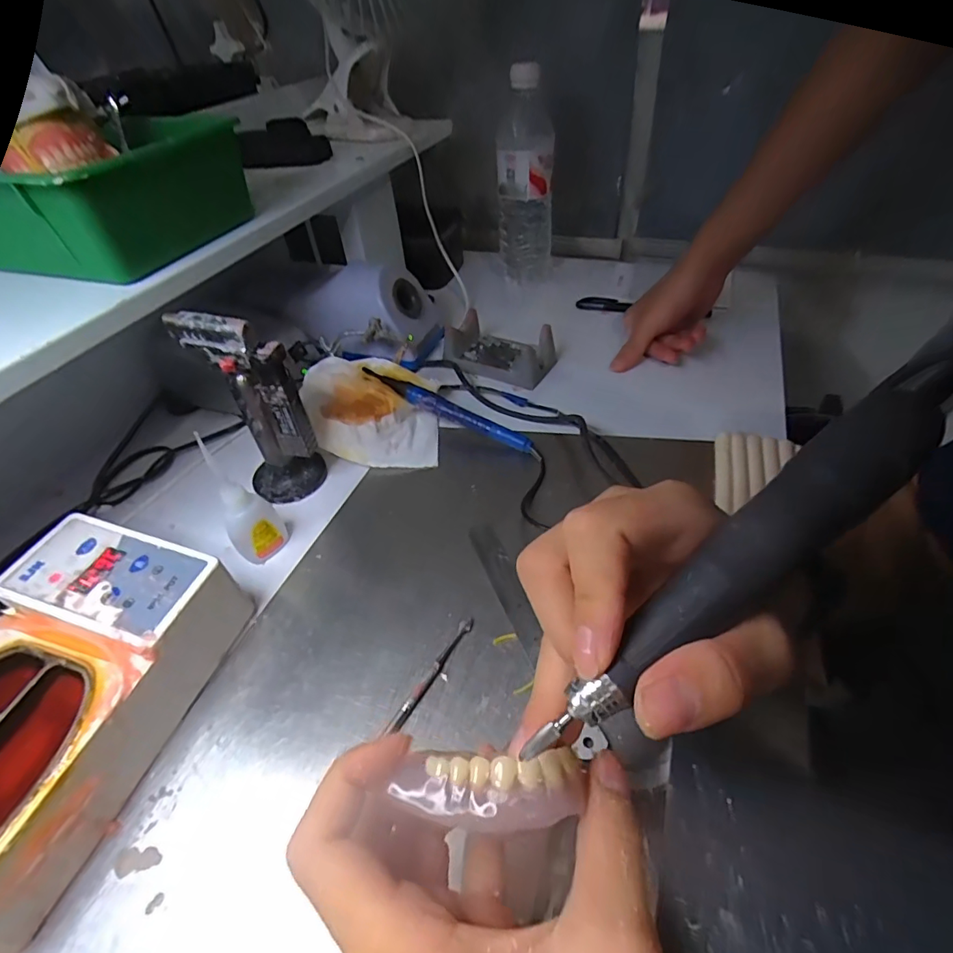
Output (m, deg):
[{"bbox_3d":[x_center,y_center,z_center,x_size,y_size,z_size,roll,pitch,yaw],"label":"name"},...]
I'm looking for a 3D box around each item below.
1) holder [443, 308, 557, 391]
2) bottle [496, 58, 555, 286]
[{"bbox_3d":[0.023,-0.135,0.518,0.111,0.033,0.060,22,51,25],"label":"holder"},{"bbox_3d":[0.062,-0.365,0.622,0.066,0.218,0.062,5,46,10],"label":"bottle"}]

